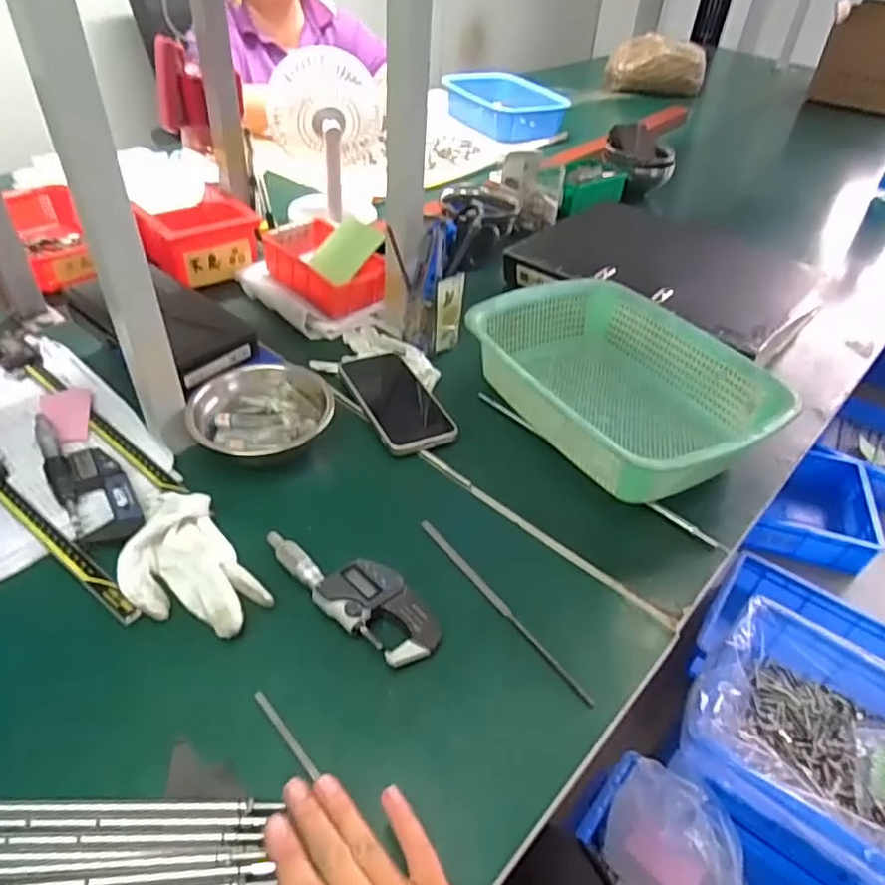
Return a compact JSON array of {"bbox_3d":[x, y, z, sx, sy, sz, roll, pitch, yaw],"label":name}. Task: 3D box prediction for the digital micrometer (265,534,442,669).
[{"bbox_3d":[-0.071,0.111,0.490,0.160,0.019,0.055,29,49,25],"label":"digital micrometer"}]

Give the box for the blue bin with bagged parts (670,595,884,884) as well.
[{"bbox_3d":[0.560,0.446,0.887,0.404,0.138,0.328,31,48,27],"label":"blue bin with bagged parts"}]

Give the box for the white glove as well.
[{"bbox_3d":[-0.205,0.094,0.500,0.083,0.020,0.157,-26,51,-28],"label":"white glove"}]

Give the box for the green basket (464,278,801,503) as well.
[{"bbox_3d":[0.174,-0.060,0.652,0.213,0.081,0.293,-23,50,-26],"label":"green basket"}]

